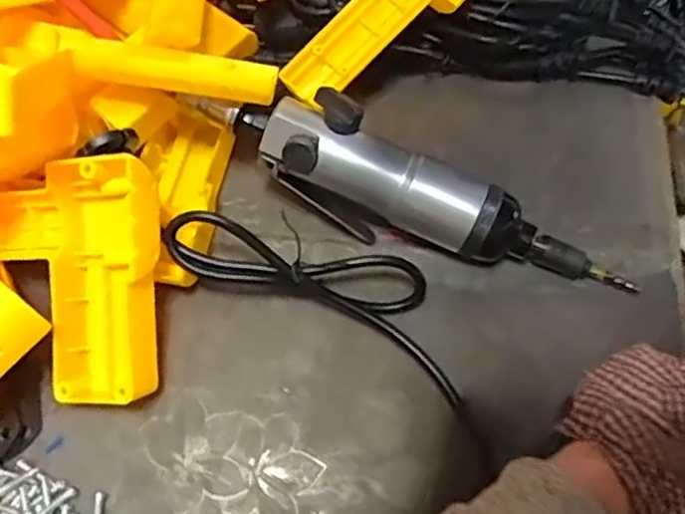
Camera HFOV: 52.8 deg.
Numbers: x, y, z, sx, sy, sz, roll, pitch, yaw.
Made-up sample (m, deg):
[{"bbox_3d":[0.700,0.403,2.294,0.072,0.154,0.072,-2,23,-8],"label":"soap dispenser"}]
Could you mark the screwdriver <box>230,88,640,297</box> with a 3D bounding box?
[{"bbox_3d":[0.048,-0.029,0.372,0.229,0.048,0.043,24,66,-3],"label":"screwdriver"}]

